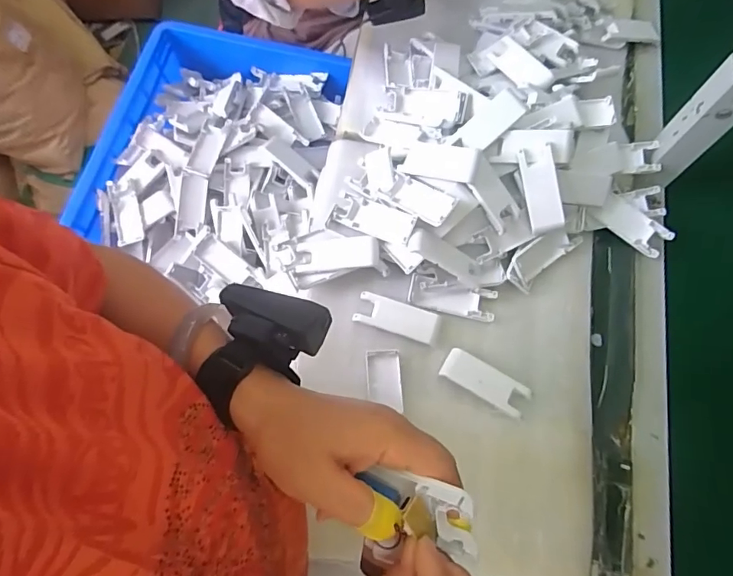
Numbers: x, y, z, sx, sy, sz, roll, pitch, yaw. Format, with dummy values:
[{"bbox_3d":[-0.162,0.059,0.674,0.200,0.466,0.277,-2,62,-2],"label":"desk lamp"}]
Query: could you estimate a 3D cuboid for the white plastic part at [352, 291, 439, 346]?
[{"bbox_3d":[0.036,0.035,0.570,0.096,0.006,0.038,18,71,5],"label":"white plastic part"}]

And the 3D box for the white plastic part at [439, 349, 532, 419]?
[{"bbox_3d":[0.137,0.110,0.559,0.100,0.017,0.040,29,73,9],"label":"white plastic part"}]

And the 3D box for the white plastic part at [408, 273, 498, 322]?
[{"bbox_3d":[0.105,0.012,0.588,0.104,0.020,0.040,10,71,2],"label":"white plastic part"}]

